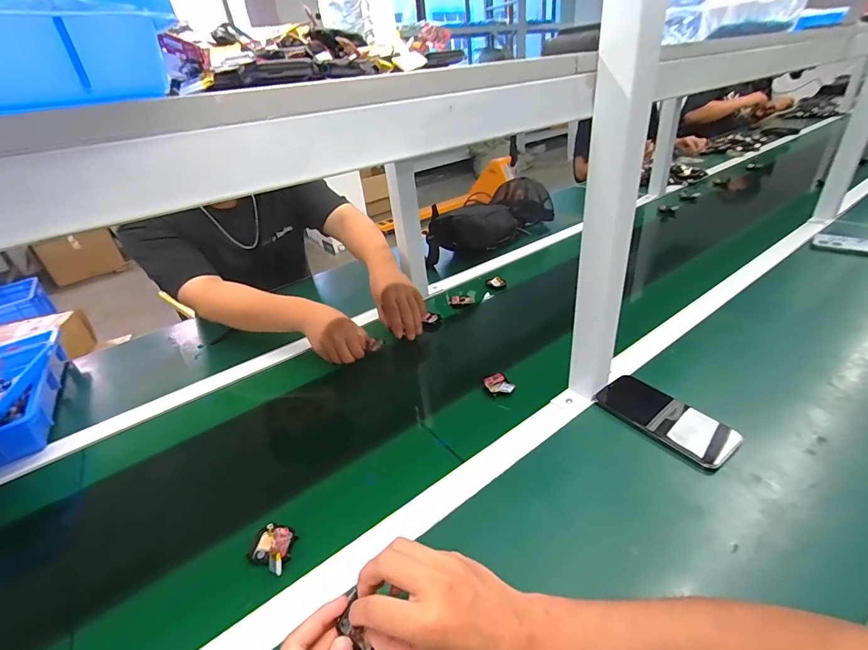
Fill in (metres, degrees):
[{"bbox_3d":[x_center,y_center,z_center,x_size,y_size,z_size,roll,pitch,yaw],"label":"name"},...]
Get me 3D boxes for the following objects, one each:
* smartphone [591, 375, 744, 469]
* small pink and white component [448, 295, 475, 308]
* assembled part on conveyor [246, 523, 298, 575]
[{"bbox_3d":[0.300,0.119,0.530,0.078,0.012,0.158,-26,36,-28],"label":"smartphone"},{"bbox_3d":[0.058,-0.052,0.866,0.057,0.021,0.023,2,33,14],"label":"small pink and white component"},{"bbox_3d":[-0.171,0.235,0.431,0.057,0.018,0.041,9,35,25],"label":"assembled part on conveyor"}]

